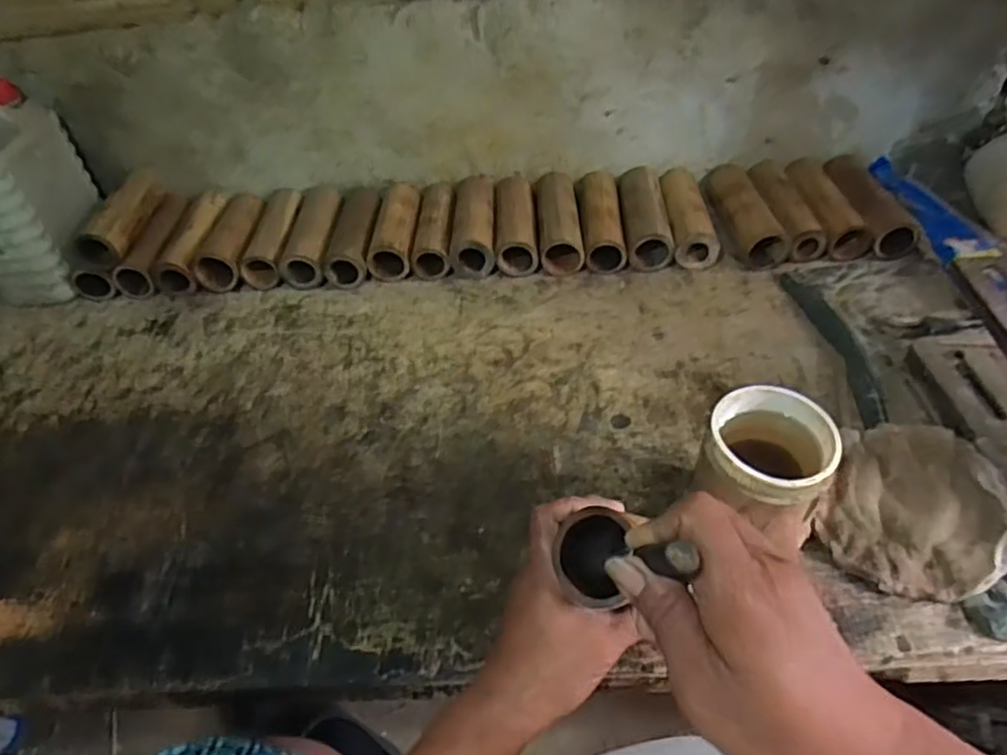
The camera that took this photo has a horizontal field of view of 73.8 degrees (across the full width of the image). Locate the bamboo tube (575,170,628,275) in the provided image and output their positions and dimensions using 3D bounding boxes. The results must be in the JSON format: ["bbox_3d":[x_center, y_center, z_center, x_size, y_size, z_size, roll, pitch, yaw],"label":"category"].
[{"bbox_3d":[0.132,-0.213,0.914,0.055,0.048,0.181,-4,46,4],"label":"bamboo tube"}]

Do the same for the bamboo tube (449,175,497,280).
[{"bbox_3d":[-0.039,-0.211,0.919,0.055,0.052,0.182,-4,46,4],"label":"bamboo tube"}]

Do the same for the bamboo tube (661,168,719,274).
[{"bbox_3d":[0.245,-0.221,0.909,0.055,0.052,0.180,-4,46,4],"label":"bamboo tube"}]

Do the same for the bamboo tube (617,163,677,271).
[{"bbox_3d":[0.191,-0.219,0.909,0.057,0.053,0.177,-2,46,6],"label":"bamboo tube"}]

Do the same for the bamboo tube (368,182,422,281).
[{"bbox_3d":[-0.144,-0.204,0.921,0.054,0.055,0.172,-3,46,5],"label":"bamboo tube"}]

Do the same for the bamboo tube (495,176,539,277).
[{"bbox_3d":[0.017,-0.213,0.917,0.051,0.051,0.180,-4,46,3],"label":"bamboo tube"}]

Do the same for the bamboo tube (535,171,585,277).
[{"bbox_3d":[0.074,-0.214,0.914,0.056,0.057,0.179,-5,46,3],"label":"bamboo tube"}]

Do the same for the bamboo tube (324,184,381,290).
[{"bbox_3d":[-0.200,-0.203,0.927,0.056,0.048,0.197,-4,46,4],"label":"bamboo tube"}]

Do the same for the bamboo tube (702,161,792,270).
[{"bbox_3d":[0.320,-0.224,0.902,0.058,0.054,0.189,-8,46,0],"label":"bamboo tube"}]

